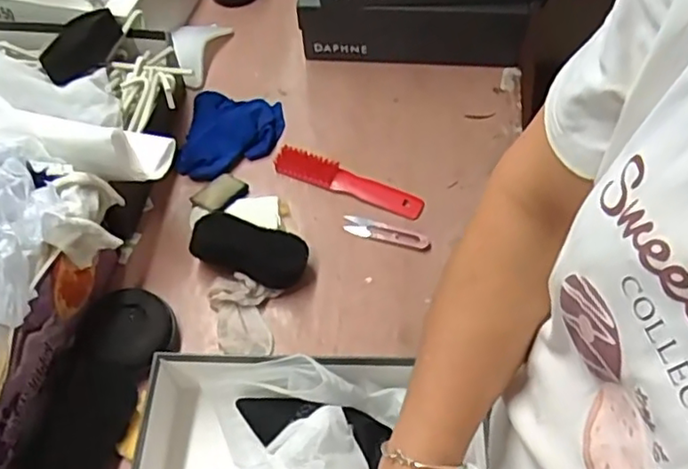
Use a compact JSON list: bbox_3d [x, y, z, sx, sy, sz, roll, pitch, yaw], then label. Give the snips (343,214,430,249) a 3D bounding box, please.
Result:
[{"bbox_3d":[0.049,-0.004,0.756,0.101,0.004,0.023,14,58,11],"label":"snips"}]

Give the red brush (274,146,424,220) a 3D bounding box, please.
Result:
[{"bbox_3d":[0.006,-0.067,0.794,0.189,0.018,0.038,19,59,14],"label":"red brush"}]

